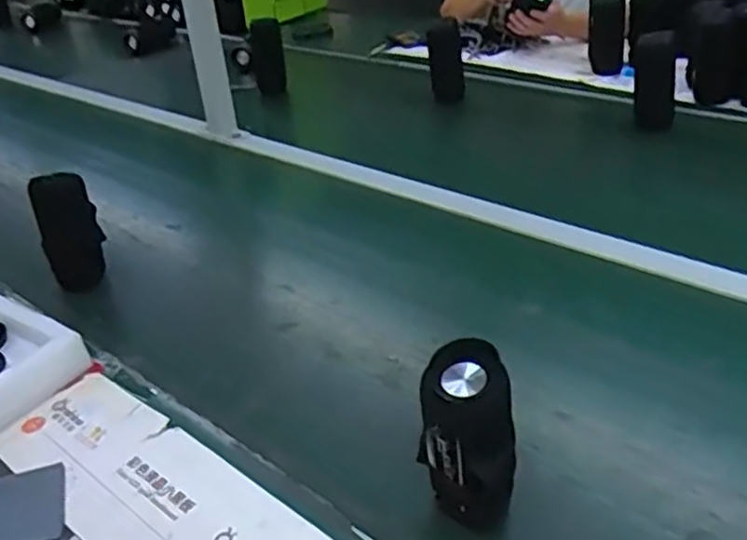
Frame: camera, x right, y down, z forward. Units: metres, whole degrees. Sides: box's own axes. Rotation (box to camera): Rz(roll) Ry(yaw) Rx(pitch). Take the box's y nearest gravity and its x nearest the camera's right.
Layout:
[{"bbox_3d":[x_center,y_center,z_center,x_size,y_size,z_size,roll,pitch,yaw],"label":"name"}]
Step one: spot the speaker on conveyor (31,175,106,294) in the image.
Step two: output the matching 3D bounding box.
[{"bbox_3d":[-0.390,-0.047,0.947,0.069,0.155,0.045,-21,34,-24],"label":"speaker on conveyor"}]

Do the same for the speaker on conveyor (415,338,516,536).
[{"bbox_3d":[0.073,0.133,0.565,0.061,0.151,0.051,20,39,36],"label":"speaker on conveyor"}]

